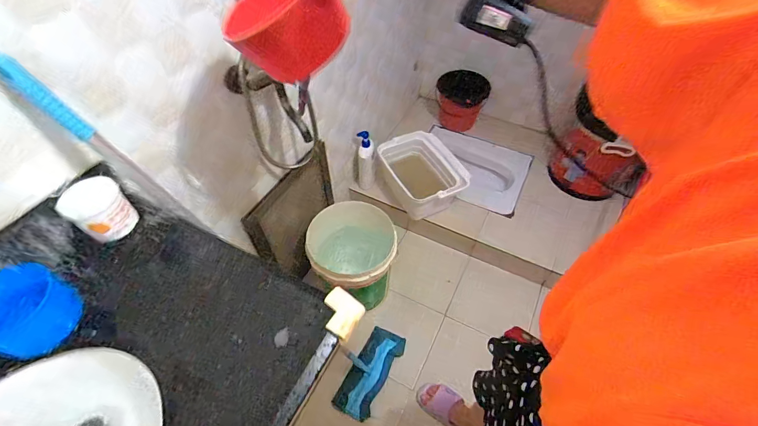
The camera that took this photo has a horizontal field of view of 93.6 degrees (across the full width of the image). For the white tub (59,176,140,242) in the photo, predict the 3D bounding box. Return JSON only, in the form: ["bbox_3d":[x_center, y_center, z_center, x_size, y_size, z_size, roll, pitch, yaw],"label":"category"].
[{"bbox_3d":[-0.446,-0.006,0.573,0.071,0.075,0.081,33,59,23],"label":"white tub"}]

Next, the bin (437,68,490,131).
[{"bbox_3d":[0.418,-0.561,1.827,0.257,0.258,0.200,16,54,12],"label":"bin"}]

